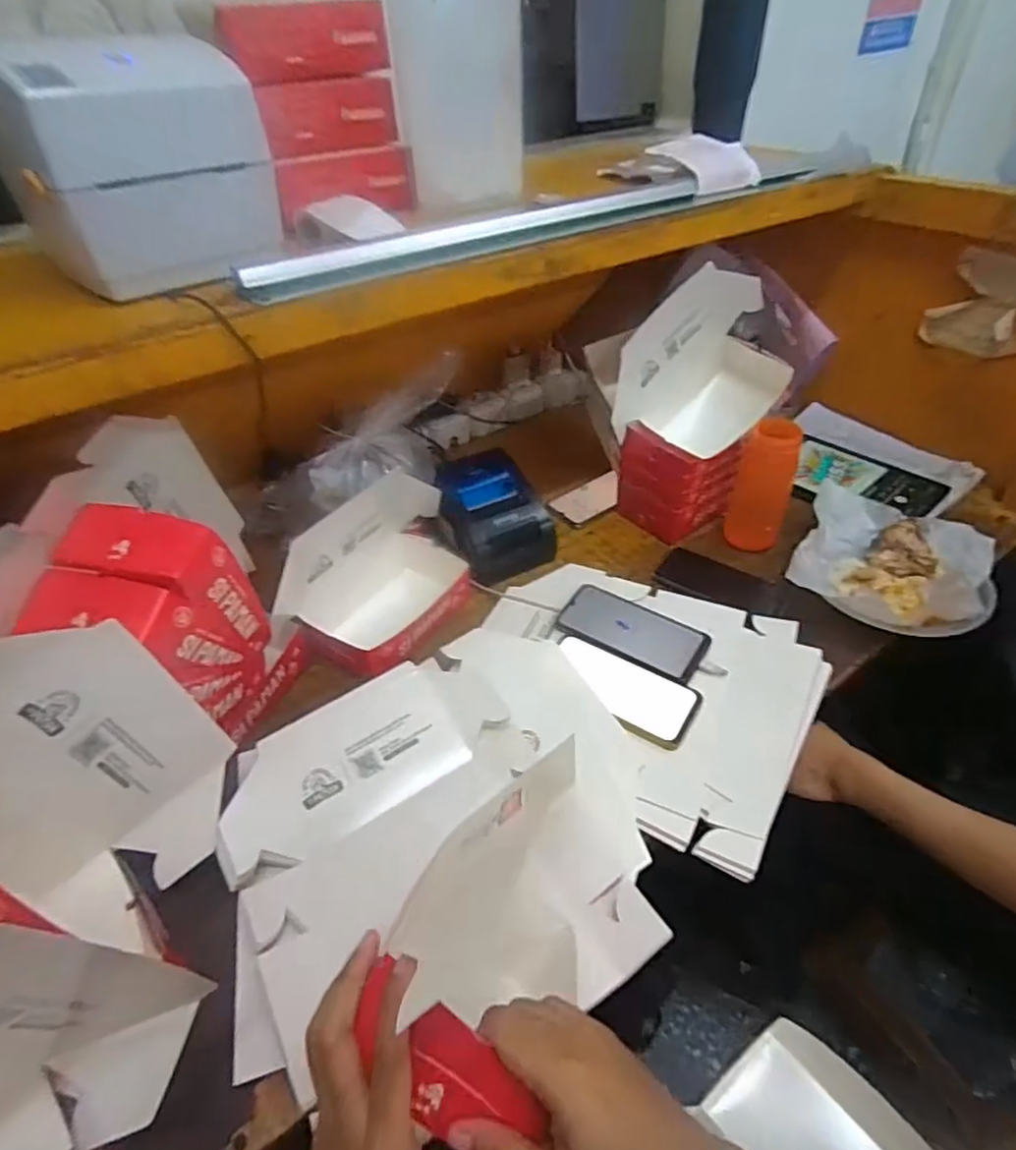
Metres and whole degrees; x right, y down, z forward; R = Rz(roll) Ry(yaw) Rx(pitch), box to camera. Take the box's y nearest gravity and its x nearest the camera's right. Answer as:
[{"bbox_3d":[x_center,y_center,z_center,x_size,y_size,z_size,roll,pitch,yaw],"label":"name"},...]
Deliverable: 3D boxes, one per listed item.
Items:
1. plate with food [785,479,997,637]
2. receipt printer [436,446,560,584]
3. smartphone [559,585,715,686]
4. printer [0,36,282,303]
[{"bbox_3d":[0.473,-0.008,0.787,0.213,0.065,0.233,-1,42,1],"label":"plate with food"},{"bbox_3d":[-0.033,-0.092,0.903,0.147,0.112,0.189,-19,44,-18],"label":"receipt printer"},{"bbox_3d":[0.147,0.065,0.754,0.172,0.014,0.081,22,47,25],"label":"smartphone"},{"bbox_3d":[-0.332,-0.364,0.558,0.182,0.155,0.165,31,51,31],"label":"printer"}]

